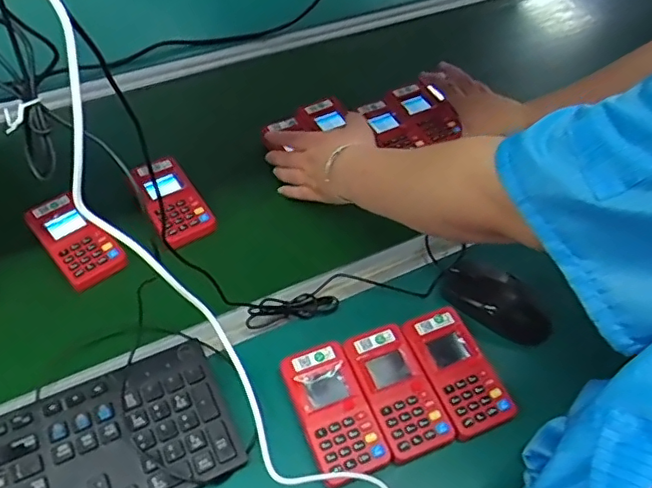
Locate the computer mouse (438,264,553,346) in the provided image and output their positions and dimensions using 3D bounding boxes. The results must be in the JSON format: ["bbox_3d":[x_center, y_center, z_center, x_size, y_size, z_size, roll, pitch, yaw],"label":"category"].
[{"bbox_3d":[0.174,0.059,0.590,0.114,0.031,0.051,36,59,23],"label":"computer mouse"}]

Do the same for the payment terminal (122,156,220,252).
[{"bbox_3d":[-0.182,-0.051,0.673,0.064,0.019,0.130,-27,57,-21],"label":"payment terminal"}]

